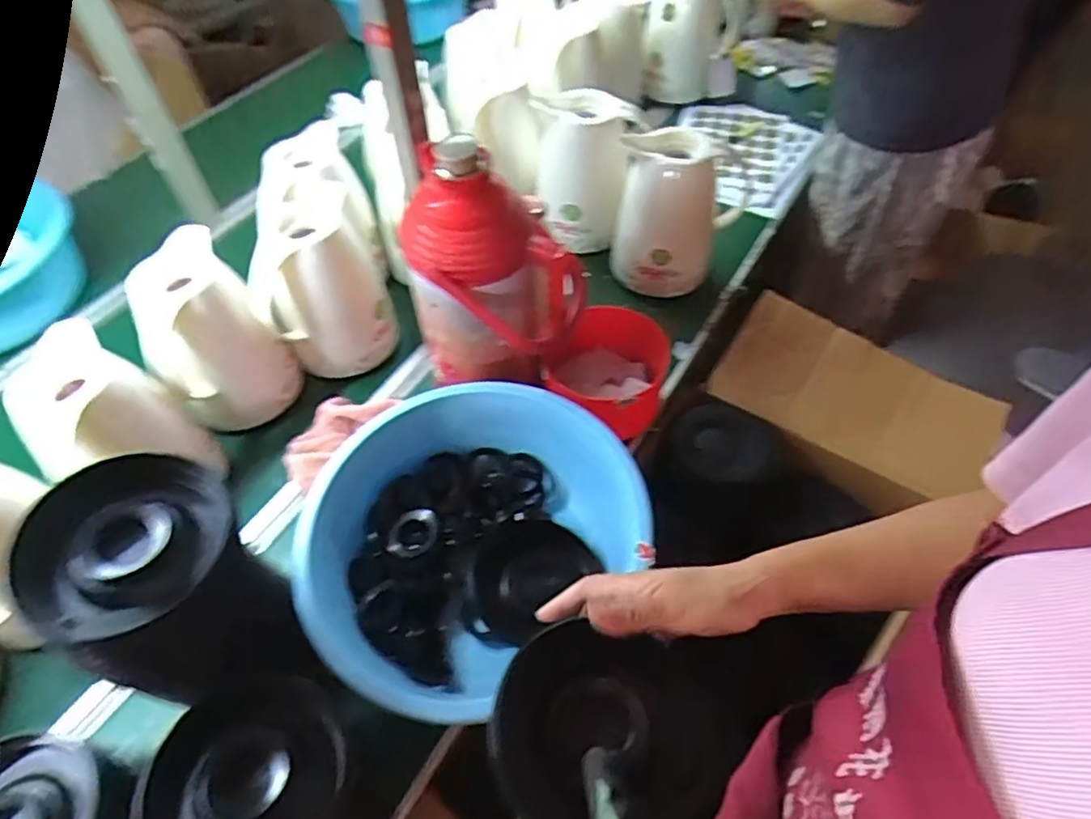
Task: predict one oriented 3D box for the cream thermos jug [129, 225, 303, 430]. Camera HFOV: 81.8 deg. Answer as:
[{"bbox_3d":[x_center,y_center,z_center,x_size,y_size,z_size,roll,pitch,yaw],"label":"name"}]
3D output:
[{"bbox_3d":[-0.451,-0.099,0.862,0.150,0.217,0.162,-28,57,-17],"label":"cream thermos jug"}]

